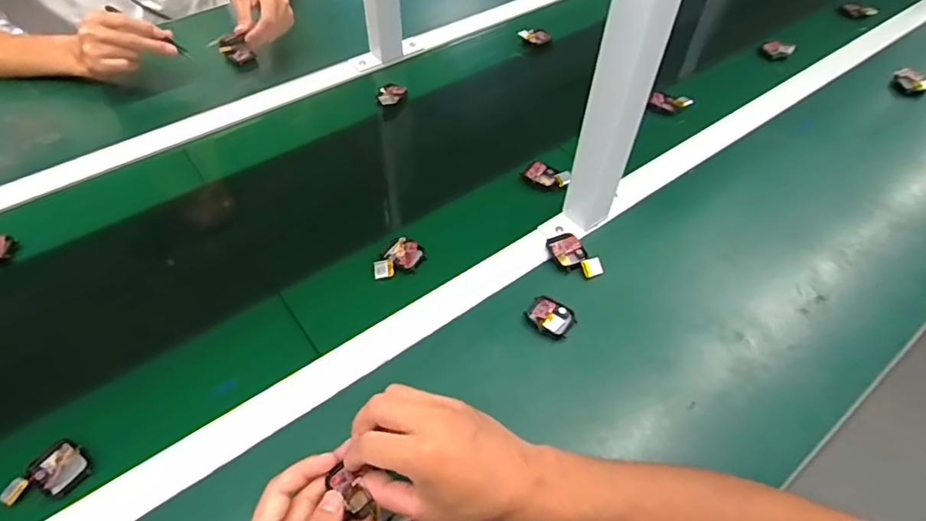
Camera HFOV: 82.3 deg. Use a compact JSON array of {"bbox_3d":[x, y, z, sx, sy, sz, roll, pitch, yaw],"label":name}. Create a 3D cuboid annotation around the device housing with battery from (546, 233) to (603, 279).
[{"bbox_3d":[0.121,-0.006,0.589,0.041,0.011,0.065,-19,54,-15],"label":"device housing with battery"}]

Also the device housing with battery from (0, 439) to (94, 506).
[{"bbox_3d":[-0.346,0.182,0.443,0.046,0.009,0.058,30,57,21],"label":"device housing with battery"}]

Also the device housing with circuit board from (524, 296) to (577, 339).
[{"bbox_3d":[0.089,0.056,0.540,0.047,0.009,0.037,30,57,21],"label":"device housing with circuit board"}]

